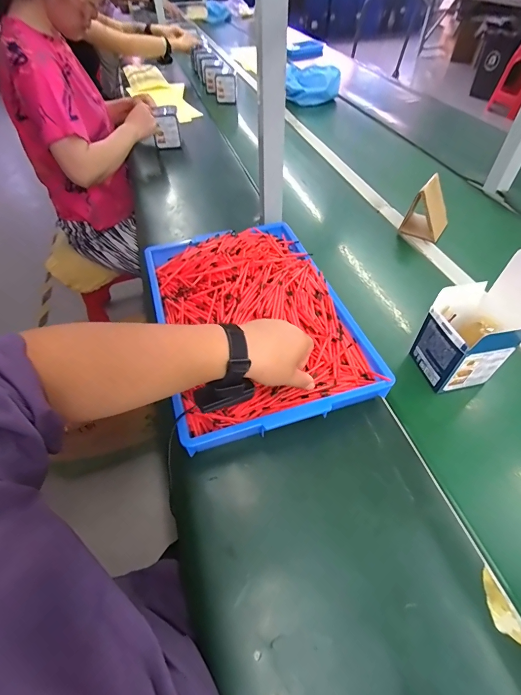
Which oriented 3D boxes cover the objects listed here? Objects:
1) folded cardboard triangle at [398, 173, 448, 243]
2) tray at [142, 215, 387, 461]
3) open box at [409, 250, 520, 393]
[{"bbox_3d":[0.367,-0.293,0.744,0.080,0.110,0.088,29,57,24],"label":"folded cardboard triangle"},{"bbox_3d":[-0.018,-0.063,0.548,0.287,0.072,0.409,-15,51,-10],"label":"tray"},{"bbox_3d":[0.285,-0.027,0.463,0.100,0.175,0.096,-13,50,-9],"label":"open box"}]

